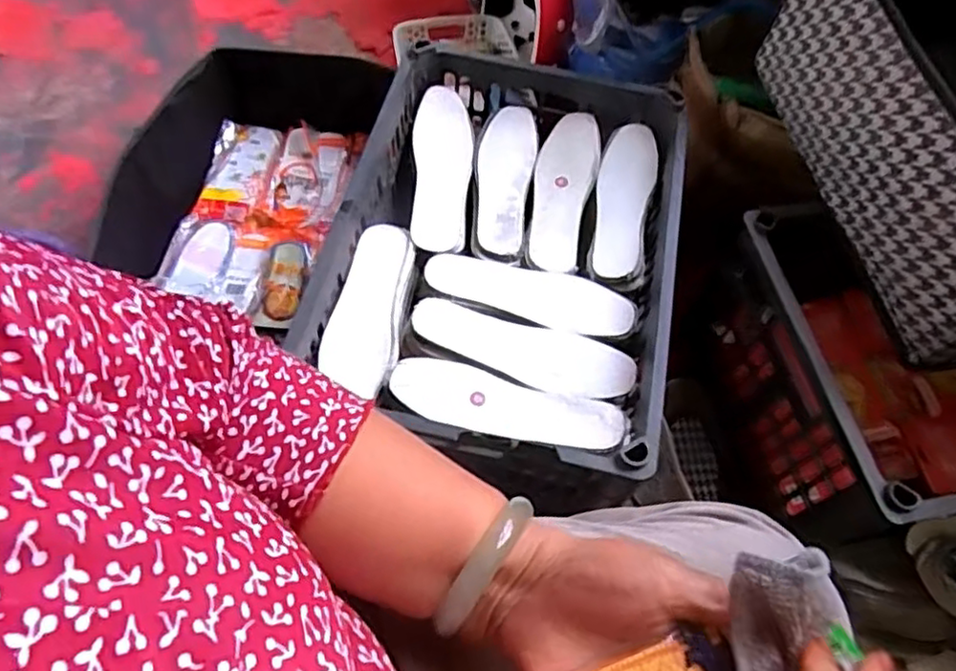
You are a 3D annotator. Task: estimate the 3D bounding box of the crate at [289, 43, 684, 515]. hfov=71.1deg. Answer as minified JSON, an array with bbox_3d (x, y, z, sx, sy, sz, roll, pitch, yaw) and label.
[{"bbox_3d":[0.036,-0.102,0.730,0.343,0.098,0.474,14,62,6],"label":"crate"}]

